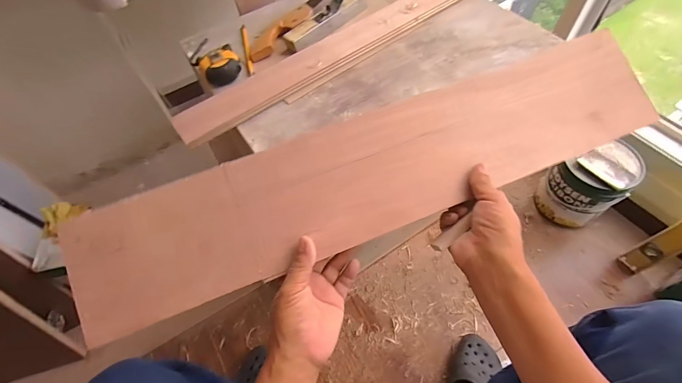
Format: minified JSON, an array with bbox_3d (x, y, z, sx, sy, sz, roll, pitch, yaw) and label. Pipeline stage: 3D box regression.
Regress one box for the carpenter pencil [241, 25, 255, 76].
[{"bbox_3d":[-0.193,-0.293,0.698,0.013,0.011,0.172,-15,58,-4],"label":"carpenter pencil"}]

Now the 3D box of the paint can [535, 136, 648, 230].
[{"bbox_3d":[0.646,-0.015,0.901,0.159,0.233,0.159,-24,59,-10],"label":"paint can"}]

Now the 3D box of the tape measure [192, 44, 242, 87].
[{"bbox_3d":[-0.233,-0.240,0.644,0.076,0.039,0.077,-31,61,-14],"label":"tape measure"}]

